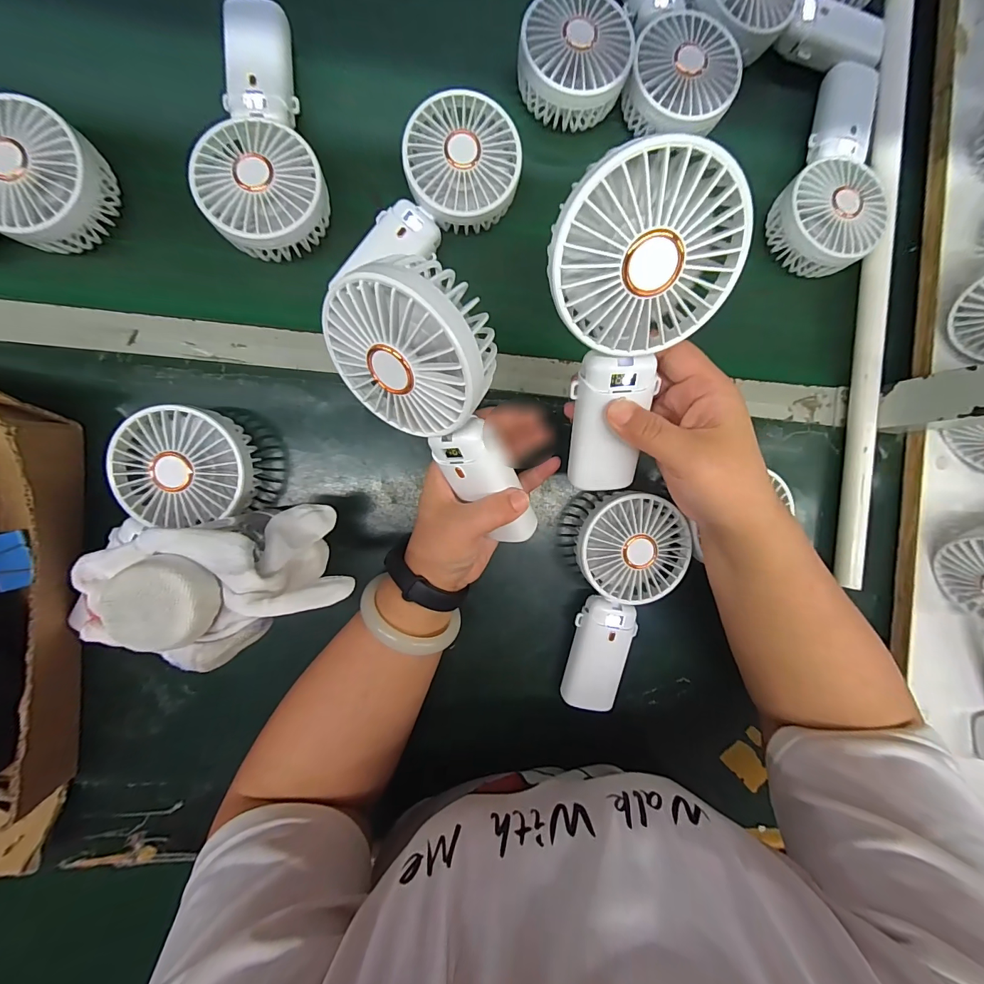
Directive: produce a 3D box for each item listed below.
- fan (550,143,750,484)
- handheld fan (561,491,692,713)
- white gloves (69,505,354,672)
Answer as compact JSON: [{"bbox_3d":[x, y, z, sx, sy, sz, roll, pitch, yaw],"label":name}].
[{"bbox_3d":[0.072,-0.079,0.231,0.084,0.036,0.177,-6,133,-4],"label":"fan"},{"bbox_3d":[0.108,0.091,0.343,0.089,0.046,0.179,2,90,-5],"label":"handheld fan"},{"bbox_3d":[-0.142,0.044,0.224,0.106,0.077,0.078,-29,93,-5],"label":"white gloves"}]

